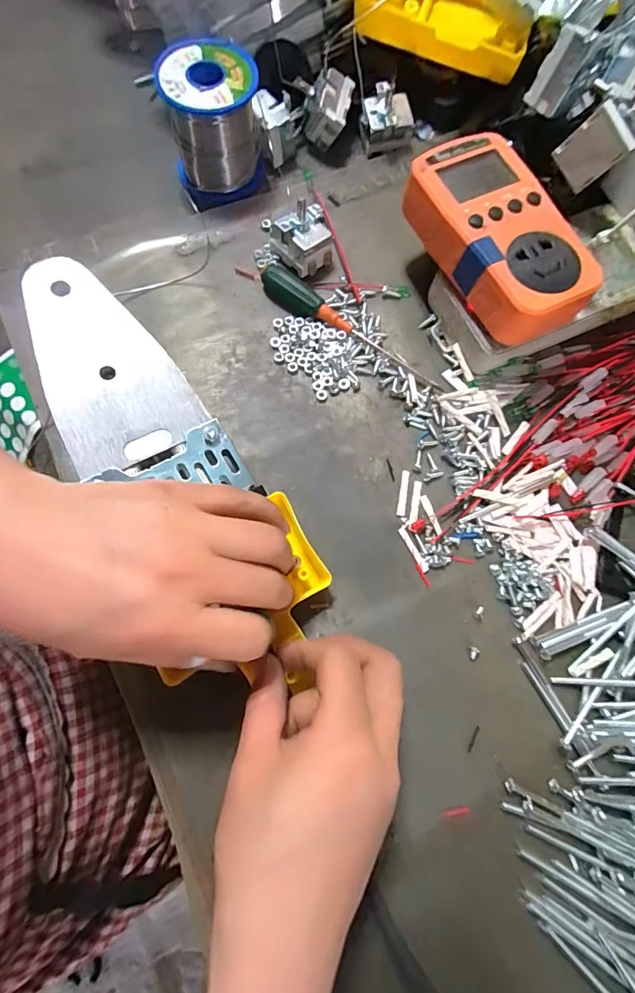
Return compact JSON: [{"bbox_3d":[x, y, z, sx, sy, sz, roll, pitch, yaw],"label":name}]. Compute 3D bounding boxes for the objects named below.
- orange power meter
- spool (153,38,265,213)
[{"bbox_3d":[0.108,-0.155,0.259,0.064,0.029,0.123,-26,77,-8],"label":"orange power meter"},{"bbox_3d":[-0.072,-0.259,0.302,0.062,0.061,0.068,0,75,-1],"label":"spool"}]

